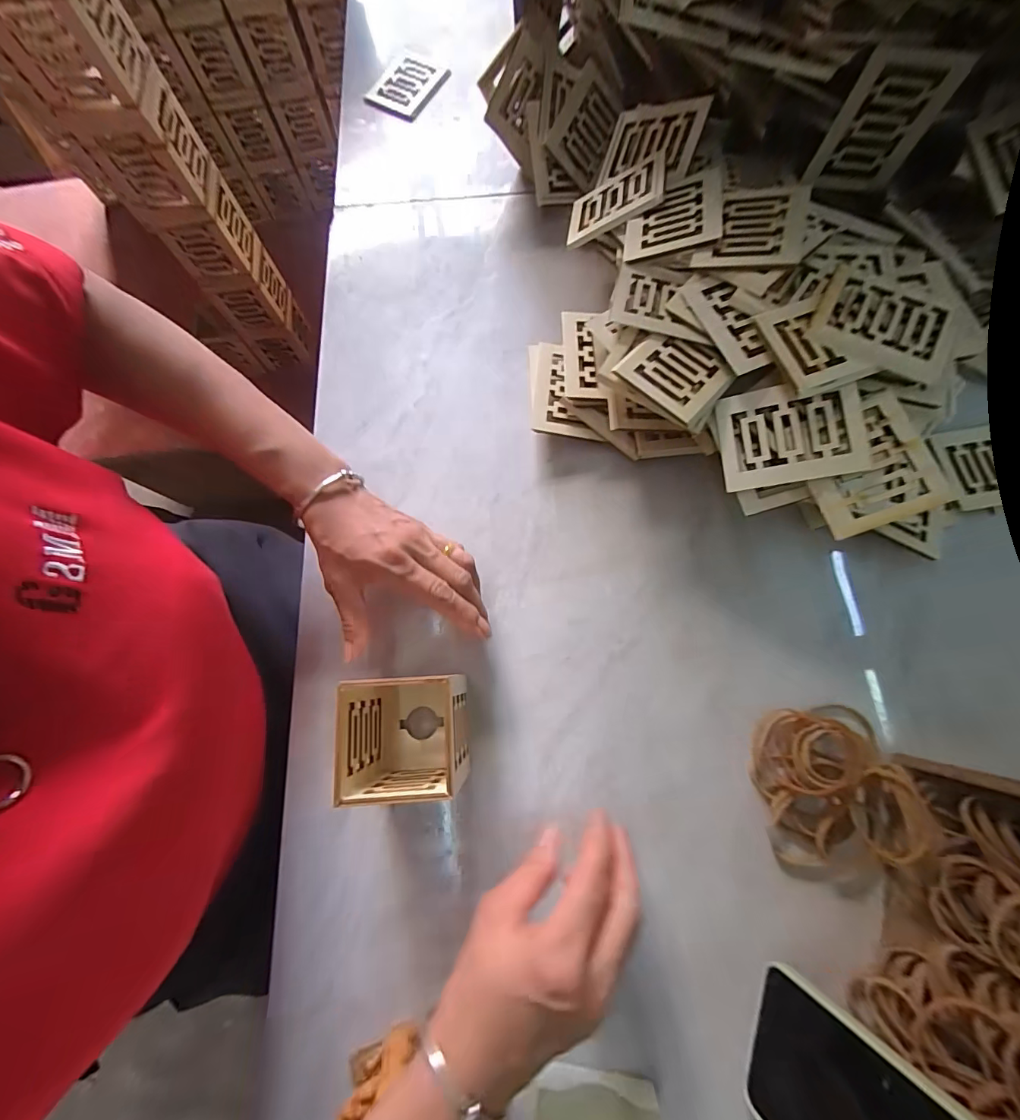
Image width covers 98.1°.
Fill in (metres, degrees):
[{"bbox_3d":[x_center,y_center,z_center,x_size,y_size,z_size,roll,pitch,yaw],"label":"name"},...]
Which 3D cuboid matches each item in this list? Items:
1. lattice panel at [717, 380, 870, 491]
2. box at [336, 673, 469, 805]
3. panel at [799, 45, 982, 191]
[{"bbox_3d":[0.183,-0.083,0.291,0.081,0.009,0.065,-7,80,20],"label":"lattice panel"},{"bbox_3d":[-0.066,0.113,0.295,0.066,0.080,0.065,-3,75,1],"label":"box"},{"bbox_3d":[0.265,-0.310,0.319,0.068,0.079,0.006,4,71,1],"label":"panel"}]

